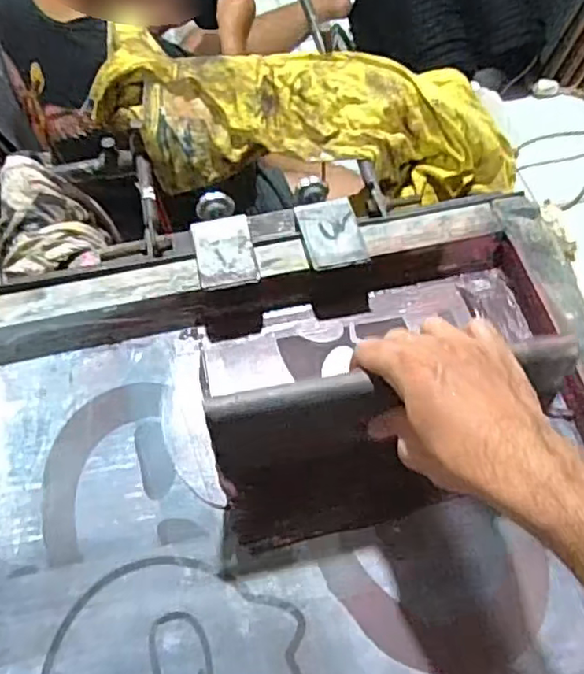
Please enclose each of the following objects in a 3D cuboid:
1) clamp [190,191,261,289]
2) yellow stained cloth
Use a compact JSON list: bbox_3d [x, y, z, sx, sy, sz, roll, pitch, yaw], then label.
[{"bbox_3d":[-0.064,-0.088,0.580,0.052,0.022,0.120,-13,50,-3],"label":"clamp"},{"bbox_3d":[0.019,-0.238,0.682,0.449,0.118,0.169,6,63,7],"label":"yellow stained cloth"}]

